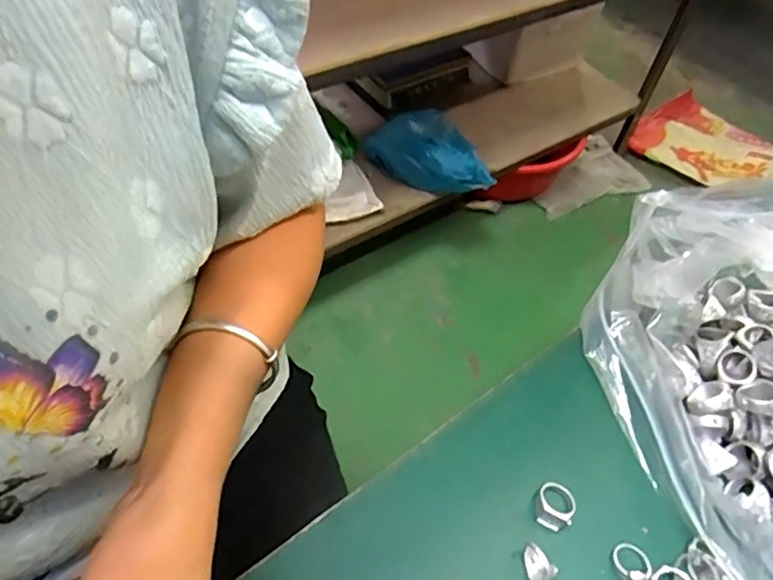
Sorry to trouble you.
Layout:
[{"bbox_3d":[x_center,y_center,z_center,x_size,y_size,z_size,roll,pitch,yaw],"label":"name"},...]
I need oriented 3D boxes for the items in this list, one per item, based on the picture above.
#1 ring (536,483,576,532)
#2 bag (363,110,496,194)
[{"bbox_3d":[0.098,0.124,0.336,0.021,0.011,0.026,17,51,8],"label":"ring"},{"bbox_3d":[0.111,-0.302,1.270,0.267,0.093,0.177,39,57,24],"label":"bag"}]

